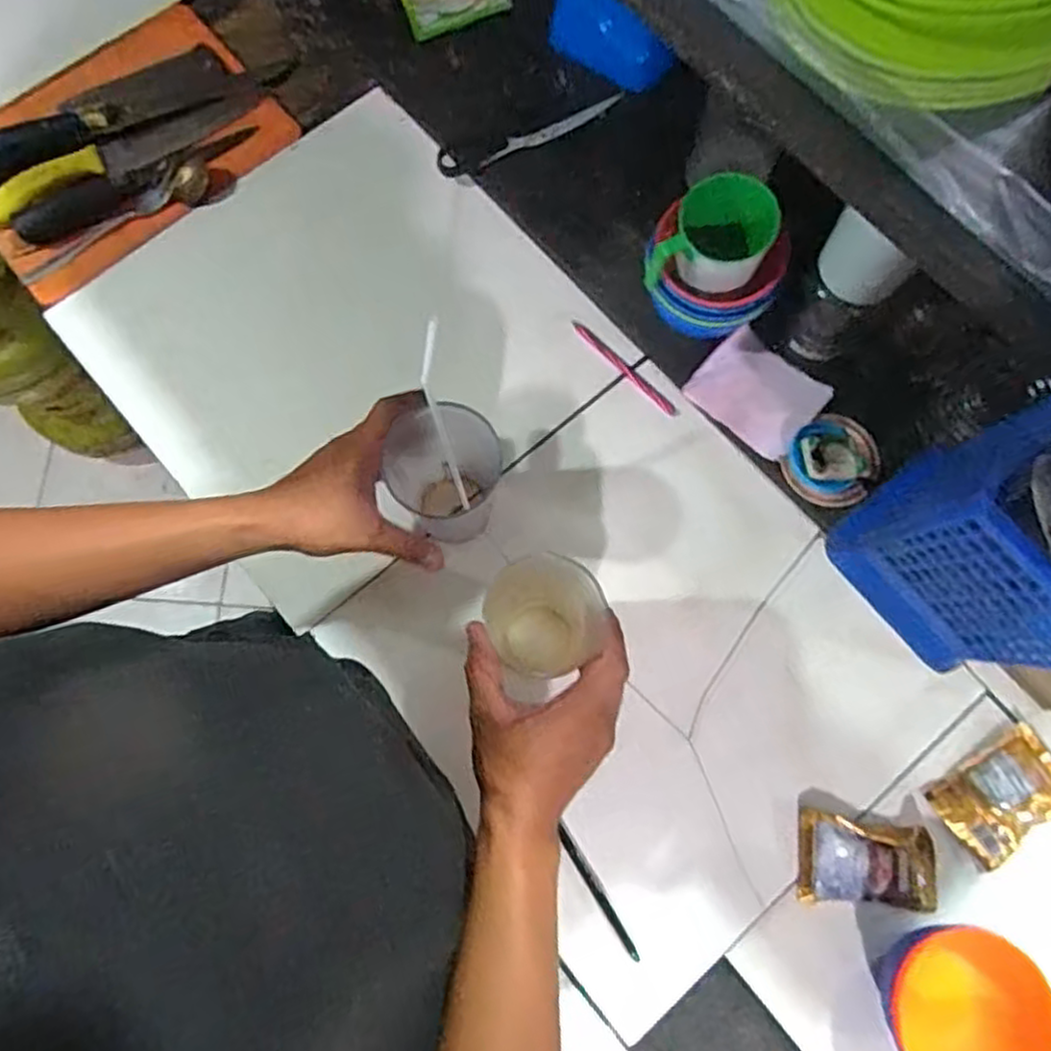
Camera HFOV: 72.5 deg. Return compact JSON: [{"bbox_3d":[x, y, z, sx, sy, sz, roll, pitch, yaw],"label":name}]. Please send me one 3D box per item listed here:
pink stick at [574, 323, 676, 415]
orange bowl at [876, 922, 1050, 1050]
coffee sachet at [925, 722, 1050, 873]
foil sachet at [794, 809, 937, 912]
[{"bbox_3d":[0.092,-0.145,0.660,0.010,0.008,0.125,-42,80,-9],"label":"pink stick"},{"bbox_3d":[0.304,0.336,0.497,0.085,0.072,0.109,34,79,8],"label":"orange bowl"},{"bbox_3d":[0.375,0.211,0.559,0.101,0.014,0.063,-31,79,-7],"label":"coffee sachet"},{"bbox_3d":[0.260,0.258,0.547,0.101,0.018,0.063,6,77,2],"label":"foil sachet"}]

